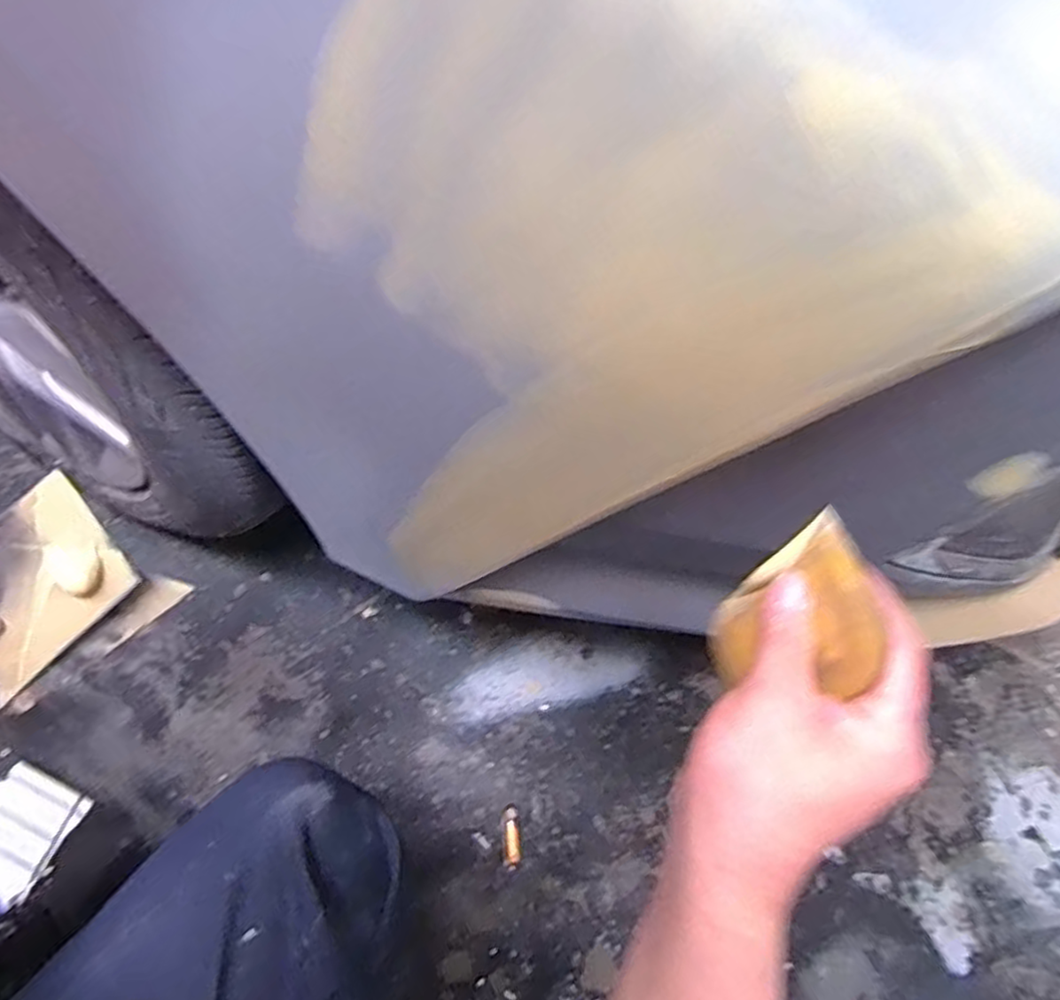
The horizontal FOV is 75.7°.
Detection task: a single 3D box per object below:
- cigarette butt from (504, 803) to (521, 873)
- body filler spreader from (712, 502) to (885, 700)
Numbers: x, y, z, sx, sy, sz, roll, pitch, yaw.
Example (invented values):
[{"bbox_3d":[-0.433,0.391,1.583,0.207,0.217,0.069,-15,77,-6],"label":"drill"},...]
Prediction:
[{"bbox_3d":[-0.018,0.323,0.652,0.015,0.006,0.054,-2,59,-4],"label":"cigarette butt"},{"bbox_3d":[0.111,0.058,0.294,0.009,0.099,0.064,0,53,-25],"label":"body filler spreader"}]

